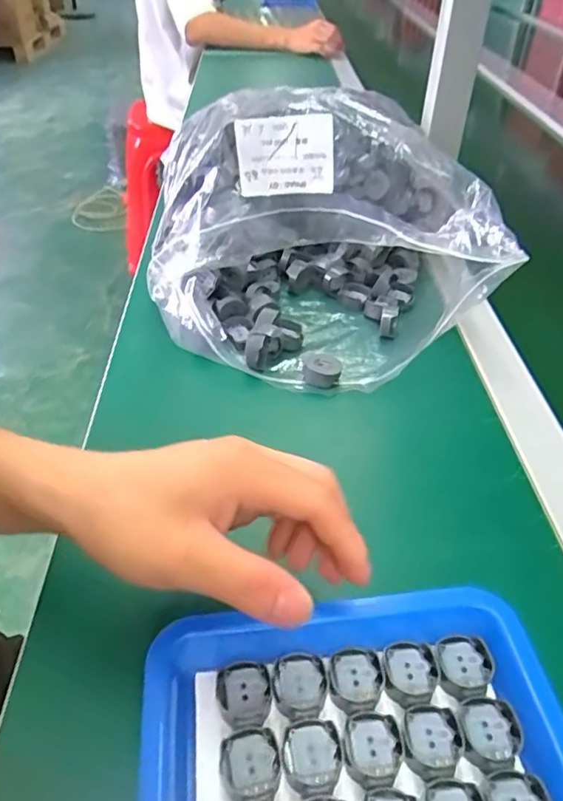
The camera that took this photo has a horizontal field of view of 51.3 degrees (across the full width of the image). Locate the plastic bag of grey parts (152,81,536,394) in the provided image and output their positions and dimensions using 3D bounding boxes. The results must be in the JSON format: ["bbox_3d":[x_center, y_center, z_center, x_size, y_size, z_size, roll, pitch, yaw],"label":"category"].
[{"bbox_3d":[0.033,-0.151,0.496,0.267,0.151,0.258,-3,41,-7],"label":"plastic bag of grey parts"}]

